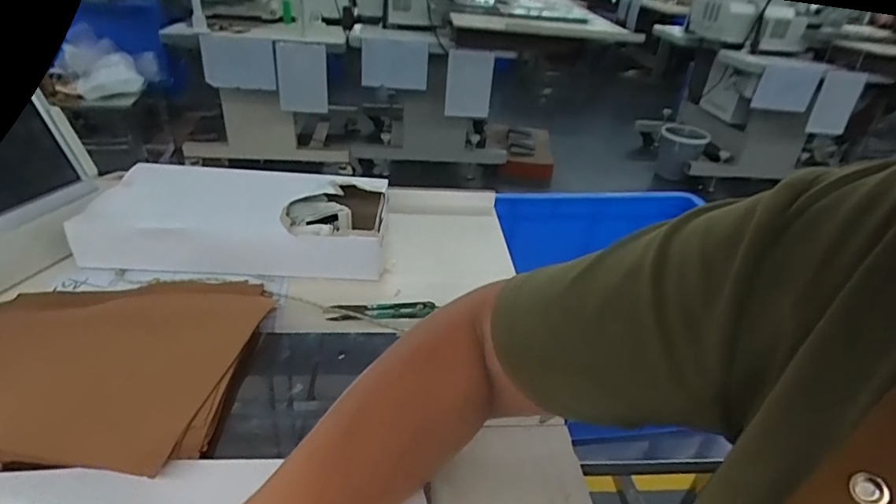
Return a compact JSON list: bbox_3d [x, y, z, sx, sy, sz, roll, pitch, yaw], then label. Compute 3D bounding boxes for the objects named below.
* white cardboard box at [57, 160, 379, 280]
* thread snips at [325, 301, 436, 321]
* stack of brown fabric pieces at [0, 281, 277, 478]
[{"bbox_3d":[-0.230,-0.042,0.584,0.314,0.059,0.148,2,32,-4],"label":"white cardboard box"},{"bbox_3d":[-0.065,0.055,0.505,0.100,0.009,0.024,-2,33,-11],"label":"thread snips"},{"bbox_3d":[-0.290,0.080,0.417,0.244,0.028,0.214,3,32,-7],"label":"stack of brown fabric pieces"}]

